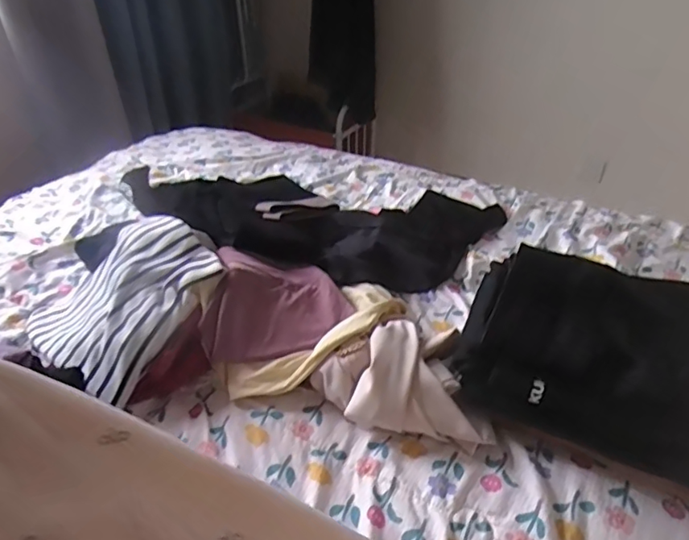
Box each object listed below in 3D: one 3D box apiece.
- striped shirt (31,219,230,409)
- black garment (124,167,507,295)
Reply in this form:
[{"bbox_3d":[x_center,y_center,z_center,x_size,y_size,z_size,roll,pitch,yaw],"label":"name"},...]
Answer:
[{"bbox_3d":[-0.330,0.036,0.803,0.288,0.120,0.249,25,42,30],"label":"striped shirt"},{"bbox_3d":[-0.118,-0.129,1.108,0.791,0.057,0.436,17,39,22],"label":"black garment"}]

